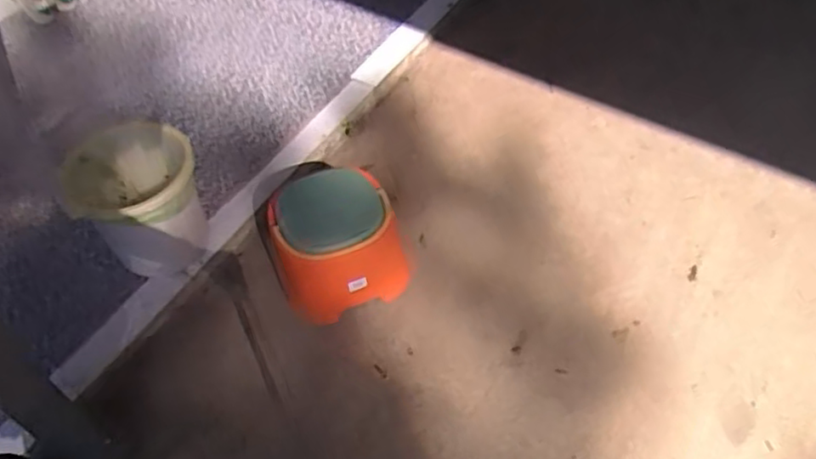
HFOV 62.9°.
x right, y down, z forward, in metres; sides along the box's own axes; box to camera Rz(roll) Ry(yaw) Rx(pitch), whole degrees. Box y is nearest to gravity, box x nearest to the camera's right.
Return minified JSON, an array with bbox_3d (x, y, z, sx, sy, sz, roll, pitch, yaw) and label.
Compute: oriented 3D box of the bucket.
[{"bbox_3d":[-0.598,-0.050,1.534,0.268,0.278,0.270,-3,51,3],"label":"bucket"}]

